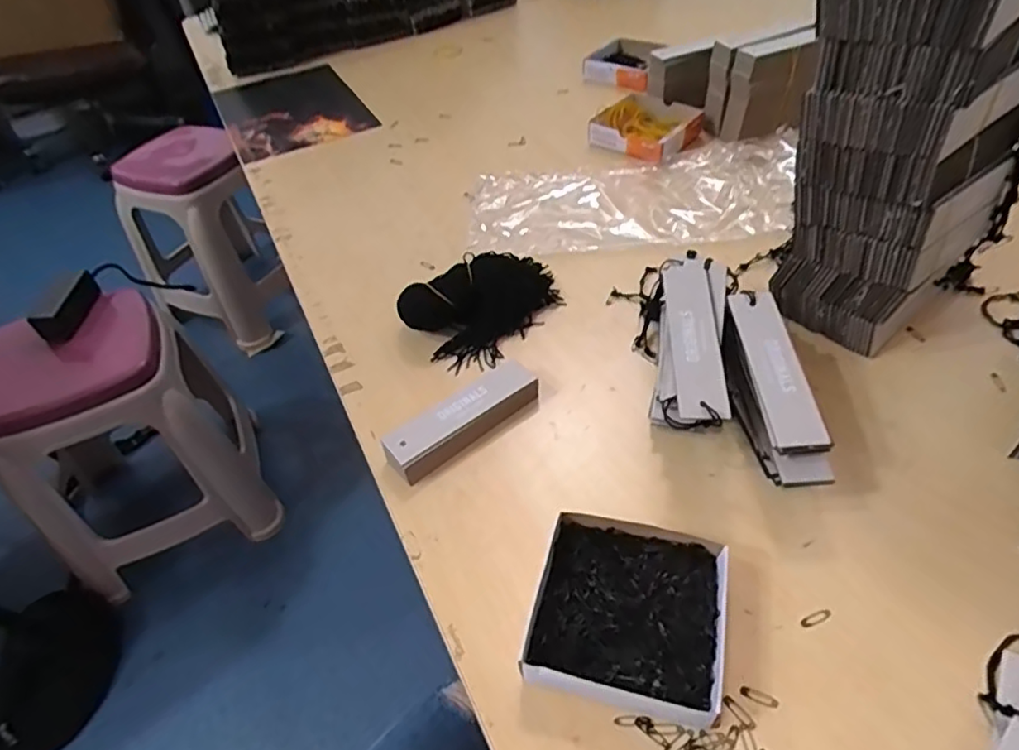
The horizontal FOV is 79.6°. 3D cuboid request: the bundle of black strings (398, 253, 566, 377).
[{"bbox_3d":[-0.015,-0.073,0.551,0.151,0.036,0.100,-31,51,-23],"label":"bundle of black strings"}]

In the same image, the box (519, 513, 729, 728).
[{"bbox_3d":[0.069,0.137,0.356,0.105,0.023,0.101,7,47,12],"label":"box"}]

